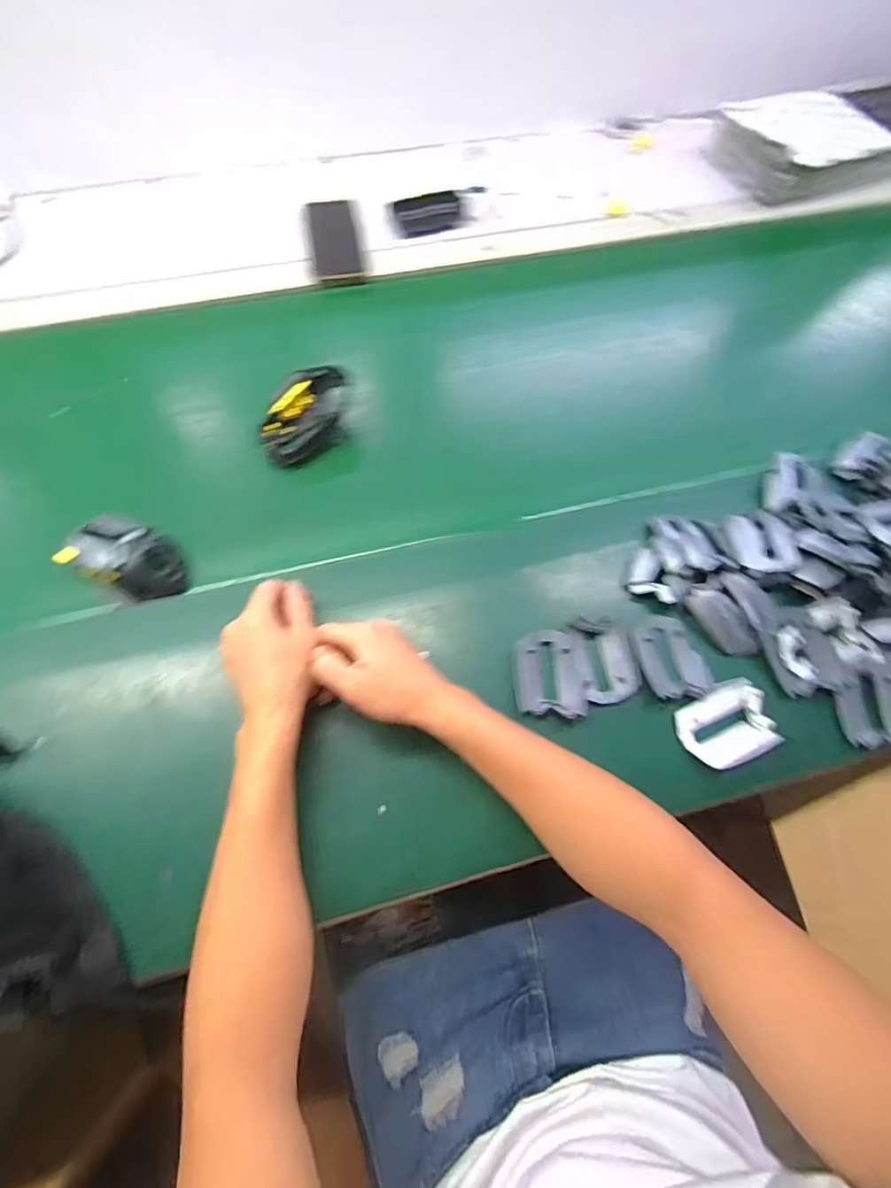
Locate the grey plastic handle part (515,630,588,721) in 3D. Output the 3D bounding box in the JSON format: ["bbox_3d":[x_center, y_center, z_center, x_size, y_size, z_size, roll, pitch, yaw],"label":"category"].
[{"bbox_3d":[0.095,0.075,0.492,0.060,0.025,0.084,-6,65,-4],"label":"grey plastic handle part"}]

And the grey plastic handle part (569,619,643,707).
[{"bbox_3d":[0.148,0.061,0.494,0.050,0.014,0.078,-10,66,-6],"label":"grey plastic handle part"}]

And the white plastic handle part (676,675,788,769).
[{"bbox_3d":[0.252,0.116,0.477,0.080,0.017,0.064,-22,68,-11],"label":"white plastic handle part"}]

